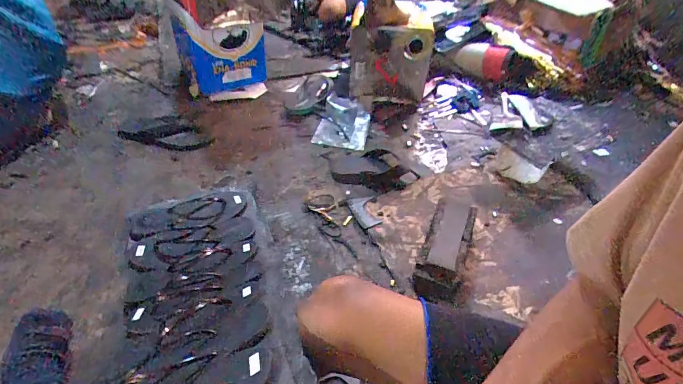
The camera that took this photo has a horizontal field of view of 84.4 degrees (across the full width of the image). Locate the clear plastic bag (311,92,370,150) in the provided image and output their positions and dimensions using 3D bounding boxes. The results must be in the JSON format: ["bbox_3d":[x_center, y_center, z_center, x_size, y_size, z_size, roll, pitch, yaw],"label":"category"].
[{"bbox_3d":[0.008,-0.212,1.150,0.150,0.039,0.235,9,43,5],"label":"clear plastic bag"}]

